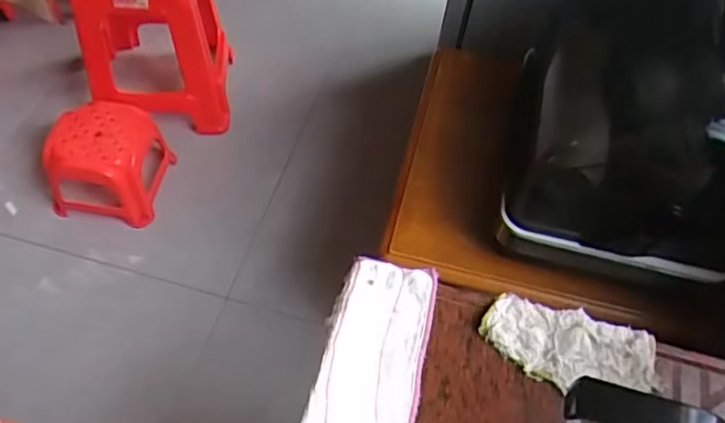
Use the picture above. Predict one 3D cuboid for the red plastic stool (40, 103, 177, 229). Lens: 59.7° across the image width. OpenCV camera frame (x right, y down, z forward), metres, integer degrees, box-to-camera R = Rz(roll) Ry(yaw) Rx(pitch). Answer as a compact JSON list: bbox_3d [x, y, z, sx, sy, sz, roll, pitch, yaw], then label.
[{"bbox_3d":[-0.642,-0.128,1.595,0.257,0.260,0.252,2,55,-3],"label":"red plastic stool"}]

